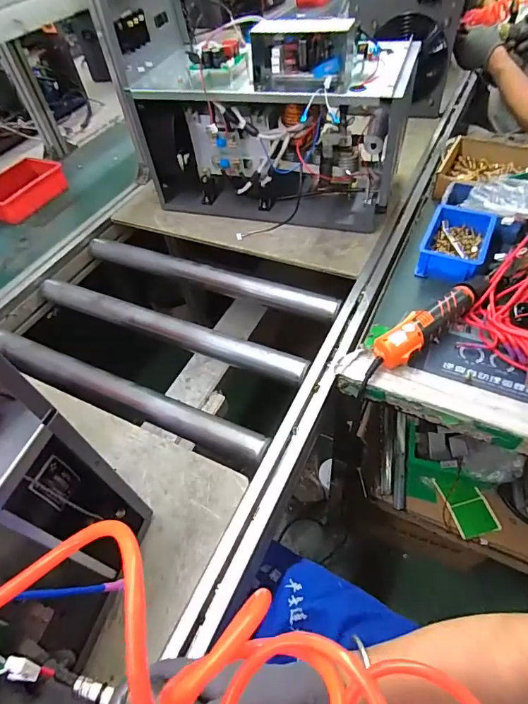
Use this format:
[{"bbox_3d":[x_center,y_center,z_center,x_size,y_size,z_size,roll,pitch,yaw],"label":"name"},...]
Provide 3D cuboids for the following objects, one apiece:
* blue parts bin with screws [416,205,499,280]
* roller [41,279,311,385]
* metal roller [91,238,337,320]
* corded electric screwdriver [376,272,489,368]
[{"bbox_3d":[0.331,-0.187,0.700,0.101,0.048,0.155,20,56,21],"label":"blue parts bin with screws"},{"bbox_3d":[-0.189,-0.047,0.744,0.576,0.043,0.040,18,55,19],"label":"roller"},{"bbox_3d":[-0.124,-0.155,0.829,0.578,0.043,0.049,19,55,20],"label":"metal roller"},{"bbox_3d":[0.256,-0.049,0.603,0.233,0.042,0.047,-34,55,-20],"label":"corded electric screwdriver"}]

